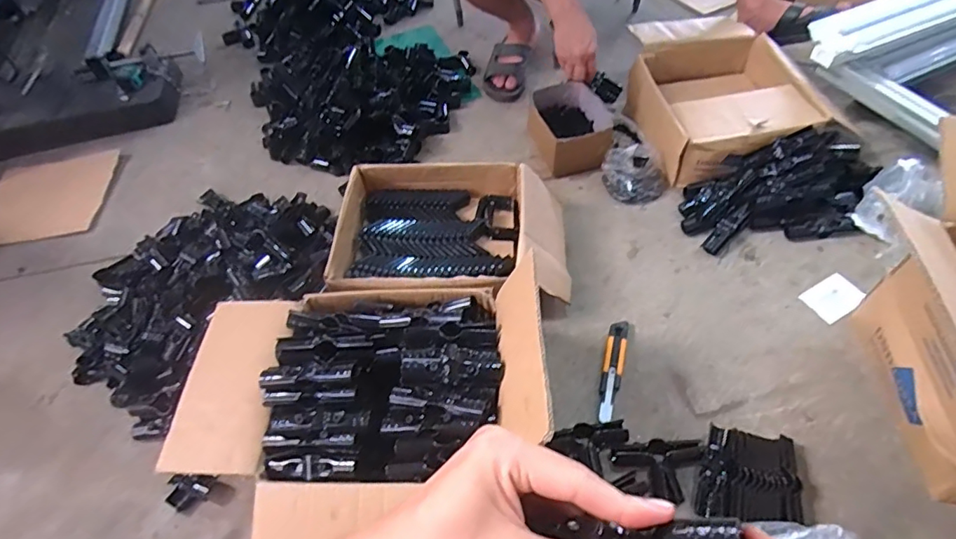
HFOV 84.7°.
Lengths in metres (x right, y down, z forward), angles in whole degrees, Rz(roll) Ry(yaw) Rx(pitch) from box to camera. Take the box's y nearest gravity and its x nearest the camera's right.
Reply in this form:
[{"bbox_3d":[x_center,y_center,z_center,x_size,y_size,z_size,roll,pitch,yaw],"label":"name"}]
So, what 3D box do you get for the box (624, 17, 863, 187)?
[{"bbox_3d":[0.535,-0.399,1.184,0.352,0.146,0.457,-7,53,-1],"label":"box"}]

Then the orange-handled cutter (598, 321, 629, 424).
[{"bbox_3d":[0.225,0.164,0.874,0.033,0.012,0.188,12,55,13],"label":"orange-handled cutter"}]

